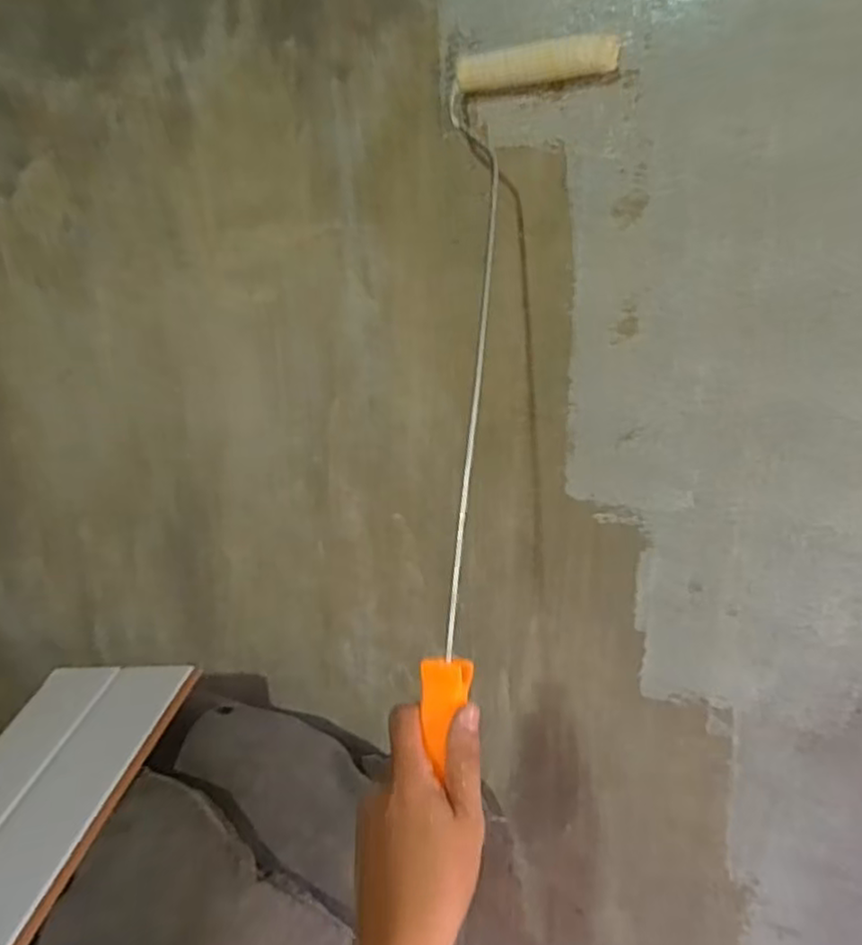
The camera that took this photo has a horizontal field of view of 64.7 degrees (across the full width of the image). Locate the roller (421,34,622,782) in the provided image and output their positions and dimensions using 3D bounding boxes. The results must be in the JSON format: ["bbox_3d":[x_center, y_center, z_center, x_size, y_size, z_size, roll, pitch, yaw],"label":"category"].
[{"bbox_3d":[0.044,-0.070,0.484,0.131,0.502,0.054,4,-9,23],"label":"roller"}]

